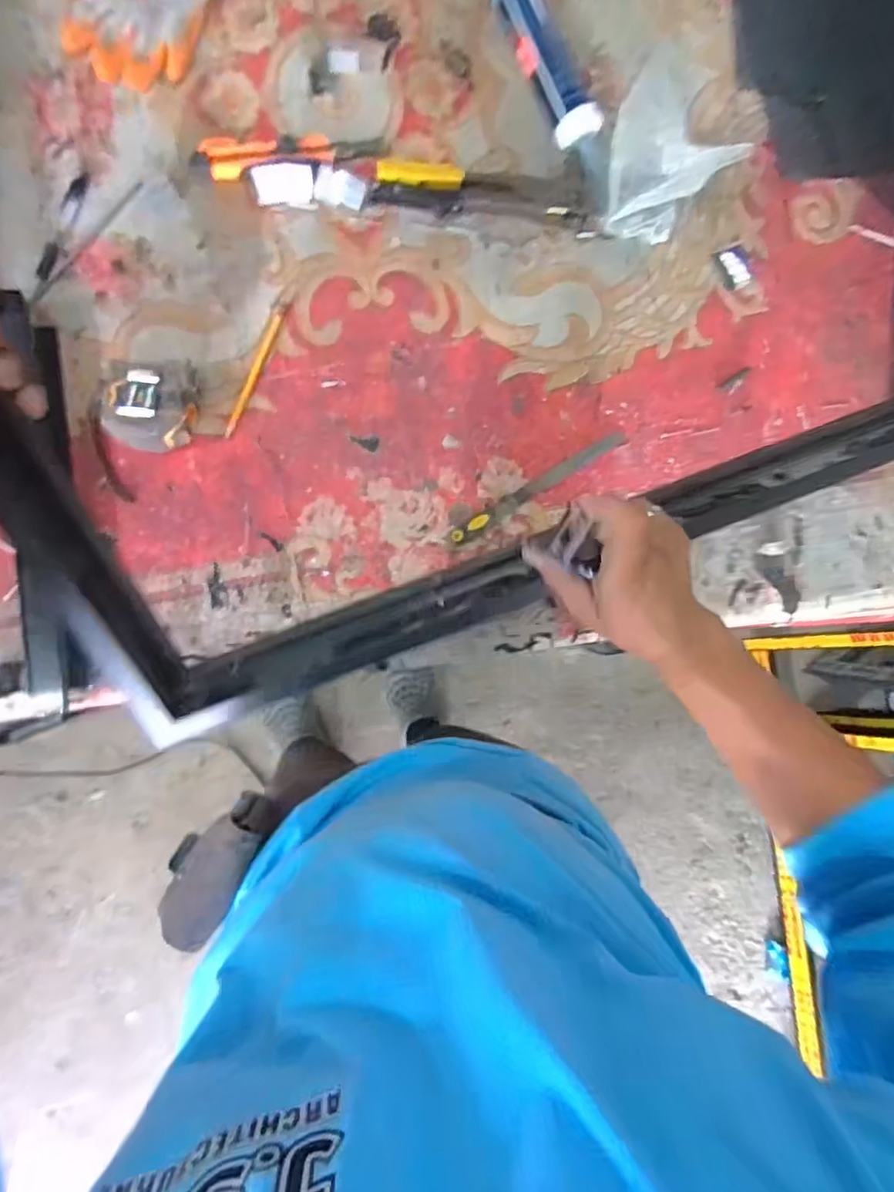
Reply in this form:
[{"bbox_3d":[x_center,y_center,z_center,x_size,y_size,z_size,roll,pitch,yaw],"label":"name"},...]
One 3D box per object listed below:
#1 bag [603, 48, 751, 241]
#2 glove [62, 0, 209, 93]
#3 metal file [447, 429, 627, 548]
[{"bbox_3d":[0.230,-0.464,0.657,0.128,0.110,0.113,27,83,-5],"label":"bag"},{"bbox_3d":[-0.329,-0.621,0.638,0.132,0.023,0.160,13,84,-7],"label":"glove"},{"bbox_3d":[0.100,-0.120,0.658,0.230,0.018,0.020,-33,90,-9],"label":"metal file"}]

